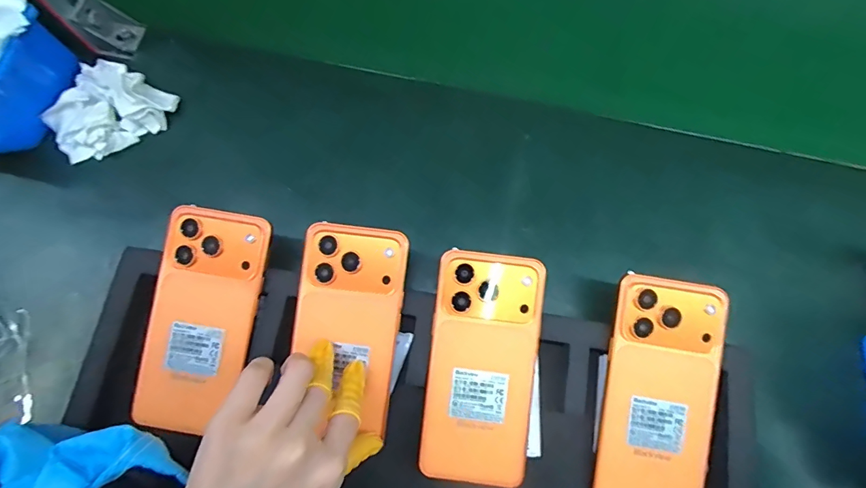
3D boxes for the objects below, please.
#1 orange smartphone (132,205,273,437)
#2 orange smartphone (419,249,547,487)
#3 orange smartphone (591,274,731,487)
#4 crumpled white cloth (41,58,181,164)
[{"bbox_3d":[-0.169,0.054,0.321,0.071,0.008,0.157,10,86,-3],"label":"orange smartphone"},{"bbox_3d":[0.037,0.089,0.315,0.074,0.007,0.162,6,87,3],"label":"orange smartphone"},{"bbox_3d":[0.162,0.107,0.309,0.076,0.005,0.160,10,87,4],"label":"orange smartphone"},{"bbox_3d":[-0.296,-0.126,0.402,0.104,0.039,0.083,-30,79,-7],"label":"crumpled white cloth"}]

